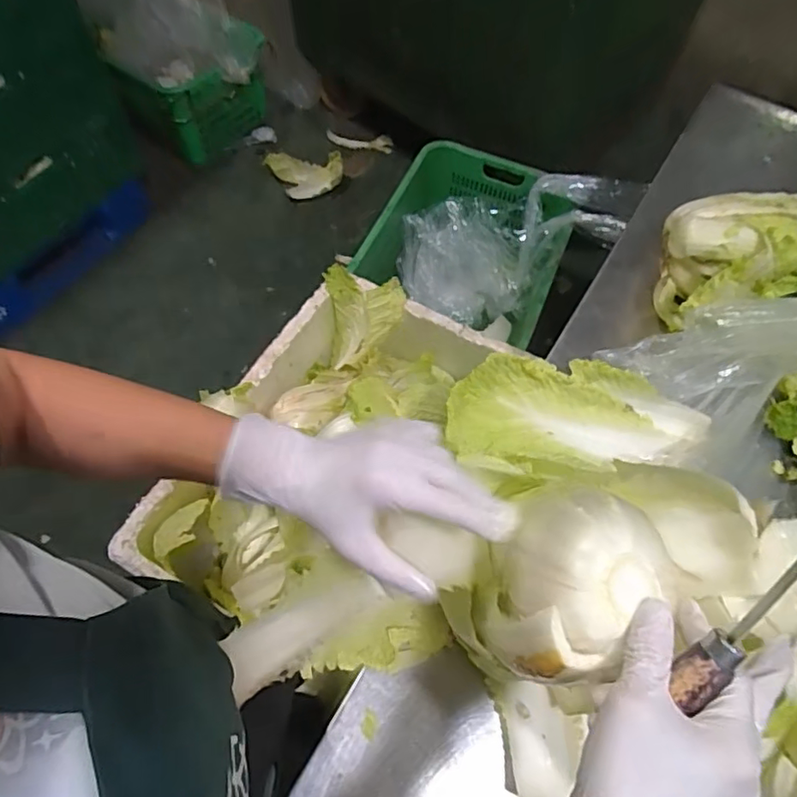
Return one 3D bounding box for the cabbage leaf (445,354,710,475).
[{"bbox_3d":[0.192,0.022,0.616,0.272,0.064,0.114,4,62,0],"label":"cabbage leaf"}]

